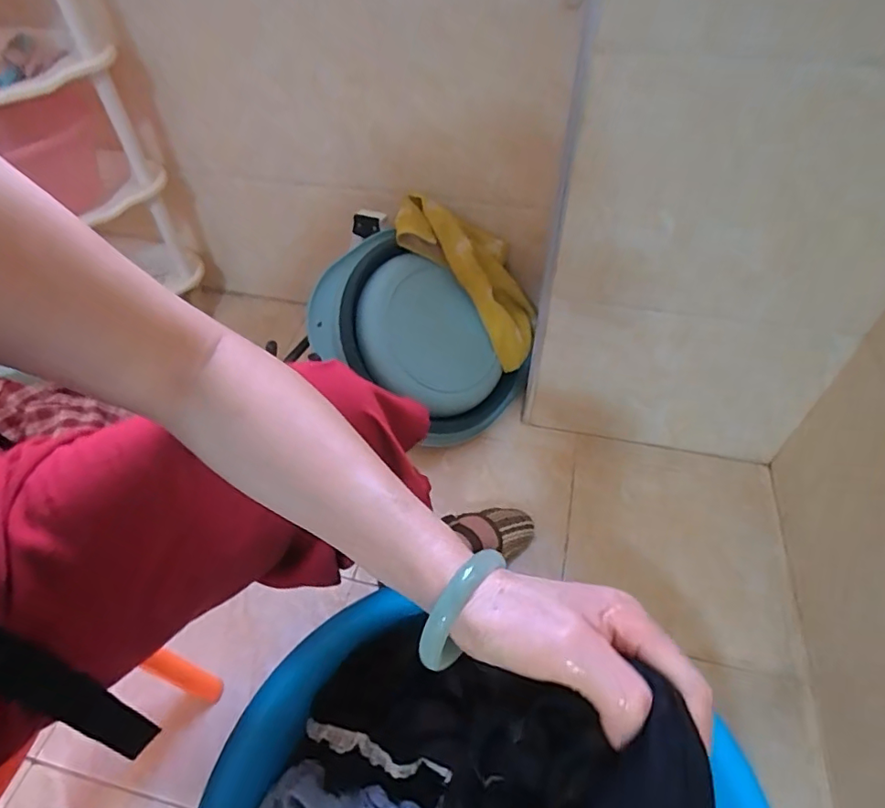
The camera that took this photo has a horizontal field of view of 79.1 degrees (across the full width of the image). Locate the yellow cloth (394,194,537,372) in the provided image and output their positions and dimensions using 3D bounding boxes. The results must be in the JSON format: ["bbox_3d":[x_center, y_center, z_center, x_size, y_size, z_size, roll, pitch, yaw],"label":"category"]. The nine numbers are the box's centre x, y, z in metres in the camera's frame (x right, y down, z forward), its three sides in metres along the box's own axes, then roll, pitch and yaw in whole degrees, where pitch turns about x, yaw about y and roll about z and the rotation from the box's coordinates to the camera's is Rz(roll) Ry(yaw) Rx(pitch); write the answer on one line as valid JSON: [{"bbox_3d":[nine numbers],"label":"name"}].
[{"bbox_3d":[0.056,-0.223,0.927,0.072,0.327,0.142,-21,30,47],"label":"yellow cloth"}]

